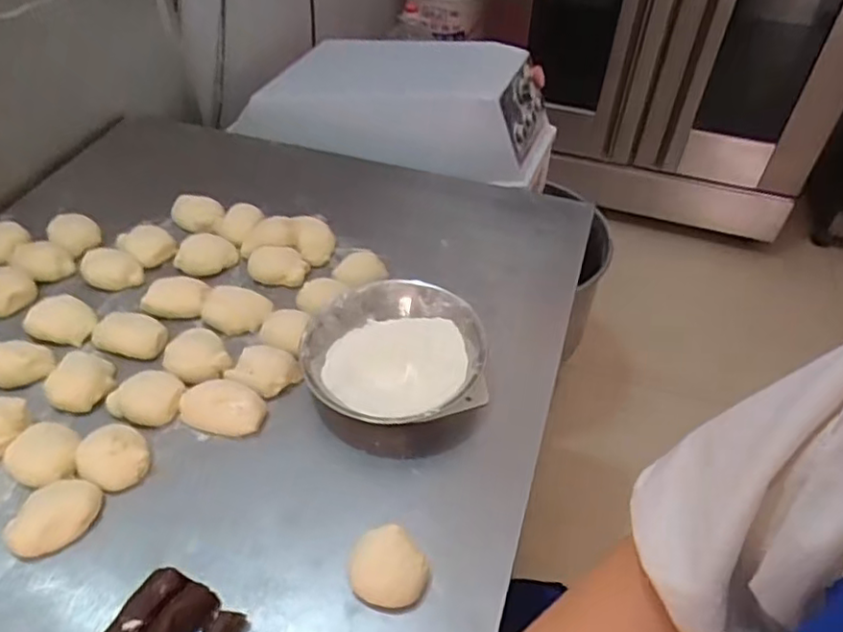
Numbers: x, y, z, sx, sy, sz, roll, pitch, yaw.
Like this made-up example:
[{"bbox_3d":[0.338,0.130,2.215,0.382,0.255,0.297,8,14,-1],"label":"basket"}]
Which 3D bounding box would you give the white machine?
[{"bbox_3d":[-0.034,-0.394,1.184,0.550,0.172,0.275,15,47,13],"label":"white machine"}]

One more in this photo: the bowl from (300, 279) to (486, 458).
[{"bbox_3d":[-0.030,0.050,0.680,0.181,0.060,0.191,2,45,-2],"label":"bowl"}]

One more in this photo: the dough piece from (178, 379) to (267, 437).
[{"bbox_3d":[-0.201,0.090,0.645,0.086,0.034,0.055,14,46,10],"label":"dough piece"}]

